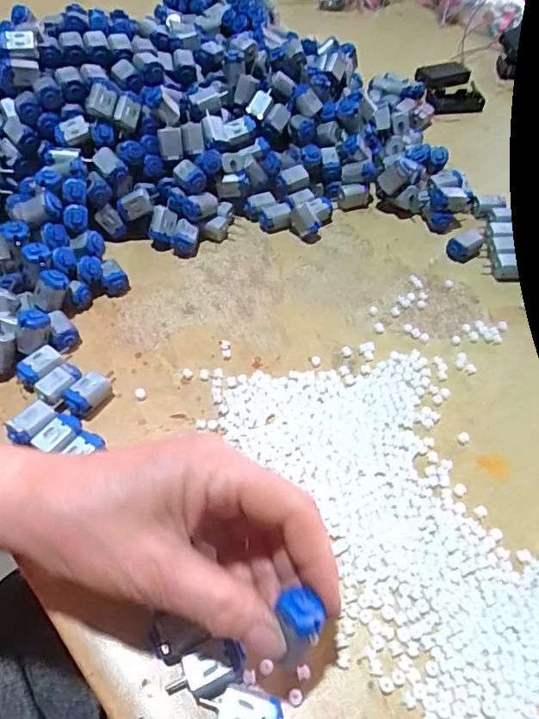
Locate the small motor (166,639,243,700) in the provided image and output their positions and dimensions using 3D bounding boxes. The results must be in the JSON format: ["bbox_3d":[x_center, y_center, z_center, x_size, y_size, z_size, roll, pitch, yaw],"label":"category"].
[{"bbox_3d":[-0.030,0.142,0.228,0.033,0.014,0.018,-15,54,-13],"label":"small motor"}]

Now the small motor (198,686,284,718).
[{"bbox_3d":[-0.012,0.155,0.218,0.036,0.014,0.017,10,52,6],"label":"small motor"}]

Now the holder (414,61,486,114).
[{"bbox_3d":[0.211,-0.318,0.593,0.071,0.021,0.091,-3,52,-4],"label":"holder"}]

